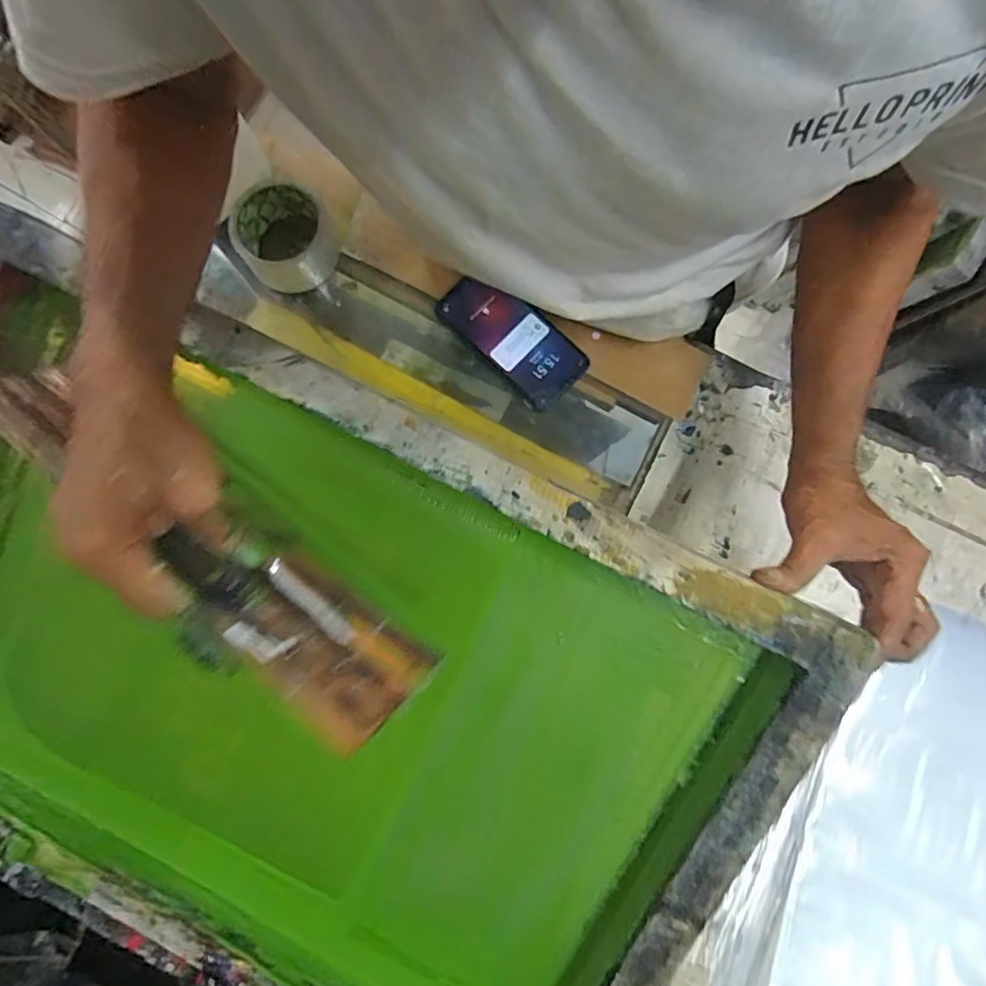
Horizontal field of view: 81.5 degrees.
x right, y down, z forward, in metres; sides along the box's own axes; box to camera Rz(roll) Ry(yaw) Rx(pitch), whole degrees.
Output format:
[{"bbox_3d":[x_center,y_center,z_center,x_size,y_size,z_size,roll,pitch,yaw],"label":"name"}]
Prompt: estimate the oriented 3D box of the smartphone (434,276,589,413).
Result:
[{"bbox_3d":[0.018,-0.152,0.561,0.149,0.014,0.071,43,84,7],"label":"smartphone"}]

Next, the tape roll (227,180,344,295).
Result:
[{"bbox_3d":[-0.203,-0.252,0.560,0.093,0.045,0.096,-32,82,-4],"label":"tape roll"}]

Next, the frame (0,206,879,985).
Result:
[{"bbox_3d":[-0.153,0.148,0.432,0.644,0.067,0.457,27,99,4],"label":"frame"}]

